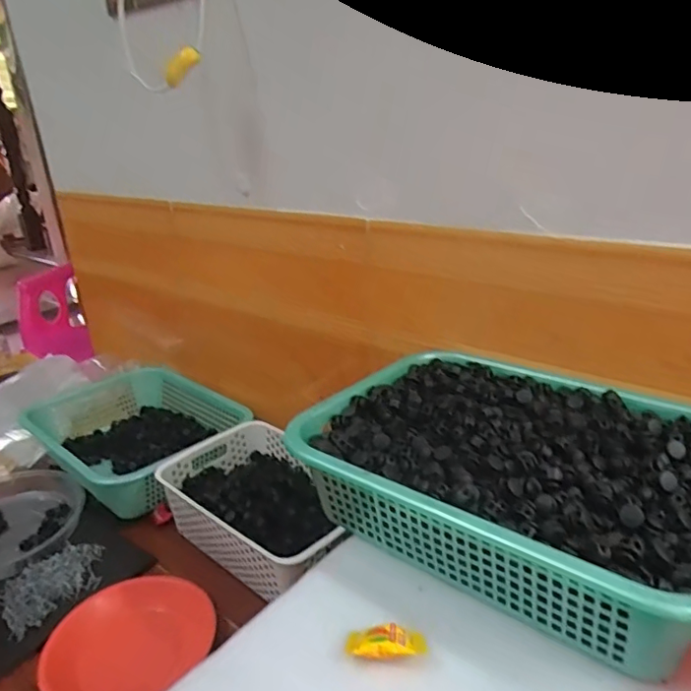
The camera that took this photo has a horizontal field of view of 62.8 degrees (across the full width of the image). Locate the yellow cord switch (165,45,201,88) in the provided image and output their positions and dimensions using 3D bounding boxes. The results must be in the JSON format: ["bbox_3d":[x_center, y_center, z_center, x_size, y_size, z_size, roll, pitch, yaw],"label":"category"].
[{"bbox_3d":[-0.231,-0.392,0.796,0.060,0.026,0.017,-46,23,8],"label":"yellow cord switch"}]

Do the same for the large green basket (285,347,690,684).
[{"bbox_3d":[0.165,0.118,0.541,0.384,0.087,0.282,14,29,37],"label":"large green basket"}]

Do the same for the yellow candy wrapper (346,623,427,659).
[{"bbox_3d":[0.031,0.219,0.421,0.057,0.008,0.024,-2,23,4],"label":"yellow candy wrapper"}]

